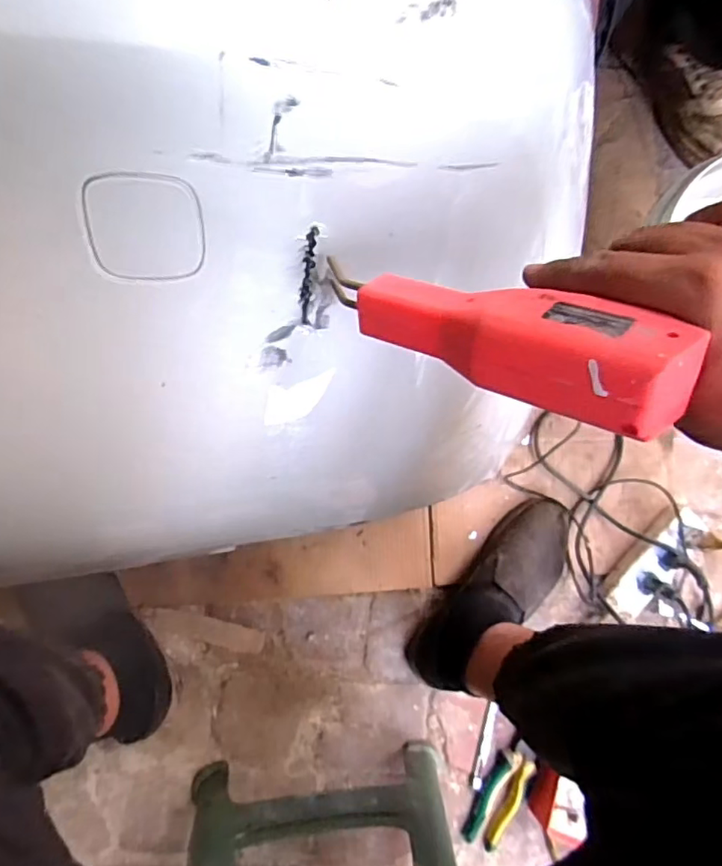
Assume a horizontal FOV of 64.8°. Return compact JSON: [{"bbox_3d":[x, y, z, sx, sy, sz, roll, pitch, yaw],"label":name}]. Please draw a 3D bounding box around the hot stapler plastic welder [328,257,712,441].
[{"bbox_3d":[0.067,-0.046,0.276,0.167,0.040,0.054,23,83,31],"label":"hot stapler plastic welder"}]

